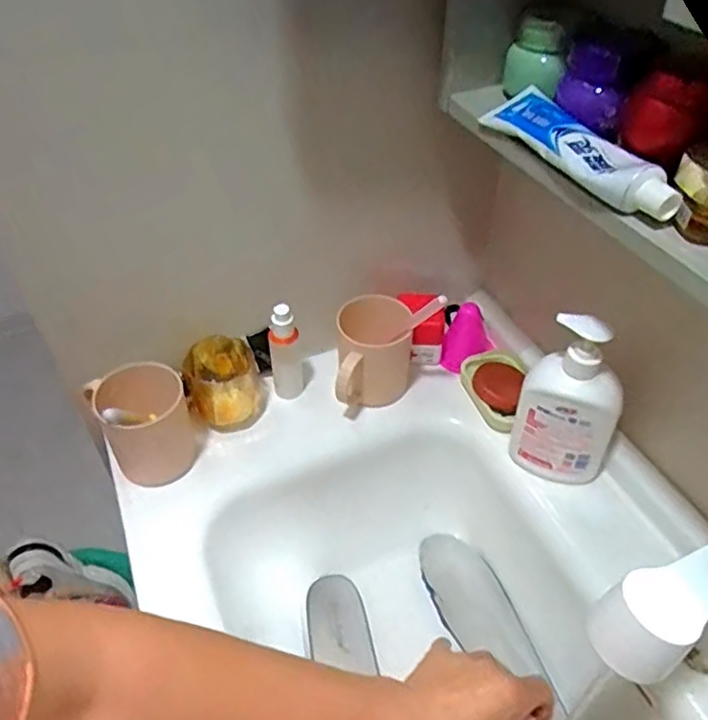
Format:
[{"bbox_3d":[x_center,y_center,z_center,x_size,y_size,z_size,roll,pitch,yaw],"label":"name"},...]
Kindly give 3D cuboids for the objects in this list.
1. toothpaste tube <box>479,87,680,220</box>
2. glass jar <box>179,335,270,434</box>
[{"bbox_3d":[0.165,-0.163,0.462,0.048,0.030,0.205,-14,46,-13],"label":"toothpaste tube"},{"bbox_3d":[-0.151,0.030,0.730,0.093,0.077,0.085,0,44,0],"label":"glass jar"}]

